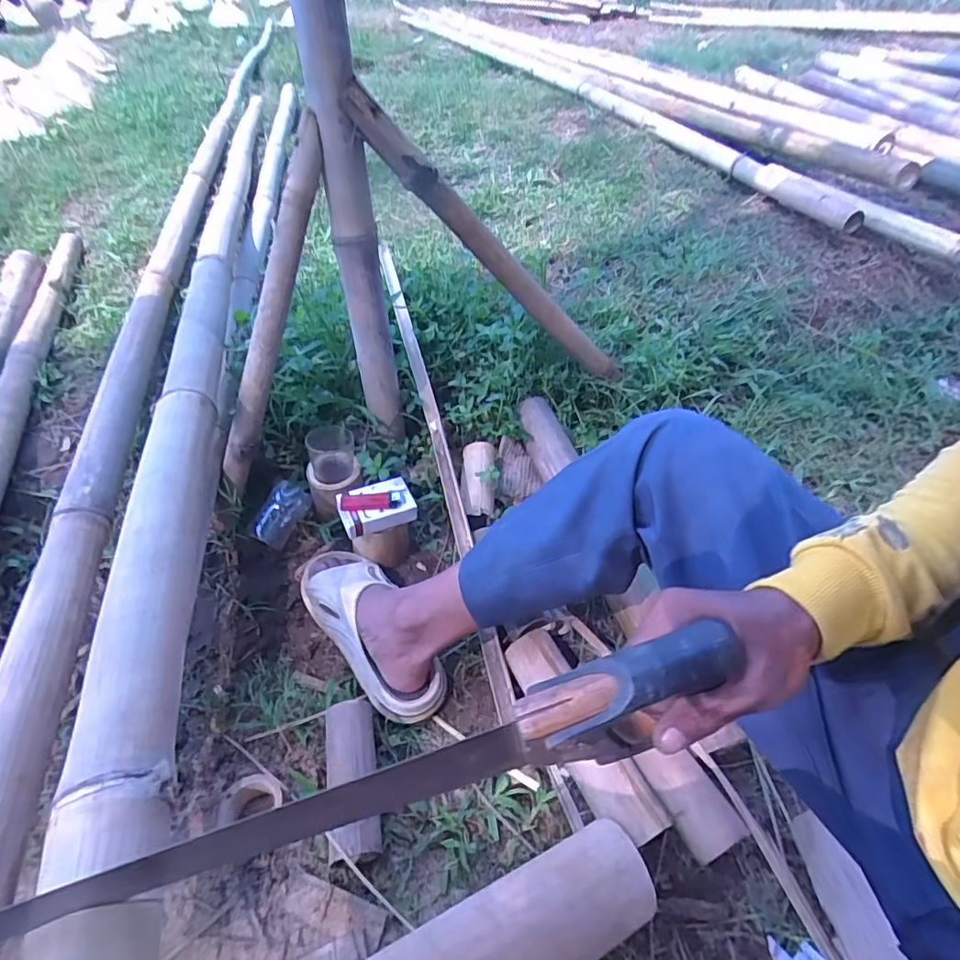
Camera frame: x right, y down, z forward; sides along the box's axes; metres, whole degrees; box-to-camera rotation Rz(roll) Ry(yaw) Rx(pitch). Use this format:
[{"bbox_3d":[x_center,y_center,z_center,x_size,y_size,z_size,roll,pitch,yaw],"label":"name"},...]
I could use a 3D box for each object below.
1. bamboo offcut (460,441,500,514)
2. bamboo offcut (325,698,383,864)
[{"bbox_3d":[0.000,-0.005,0.857,0.059,0.042,0.145,-1,45,0],"label":"bamboo offcut"},{"bbox_3d":[-0.135,0.309,0.568,0.055,0.062,0.159,-10,45,-9],"label":"bamboo offcut"}]

